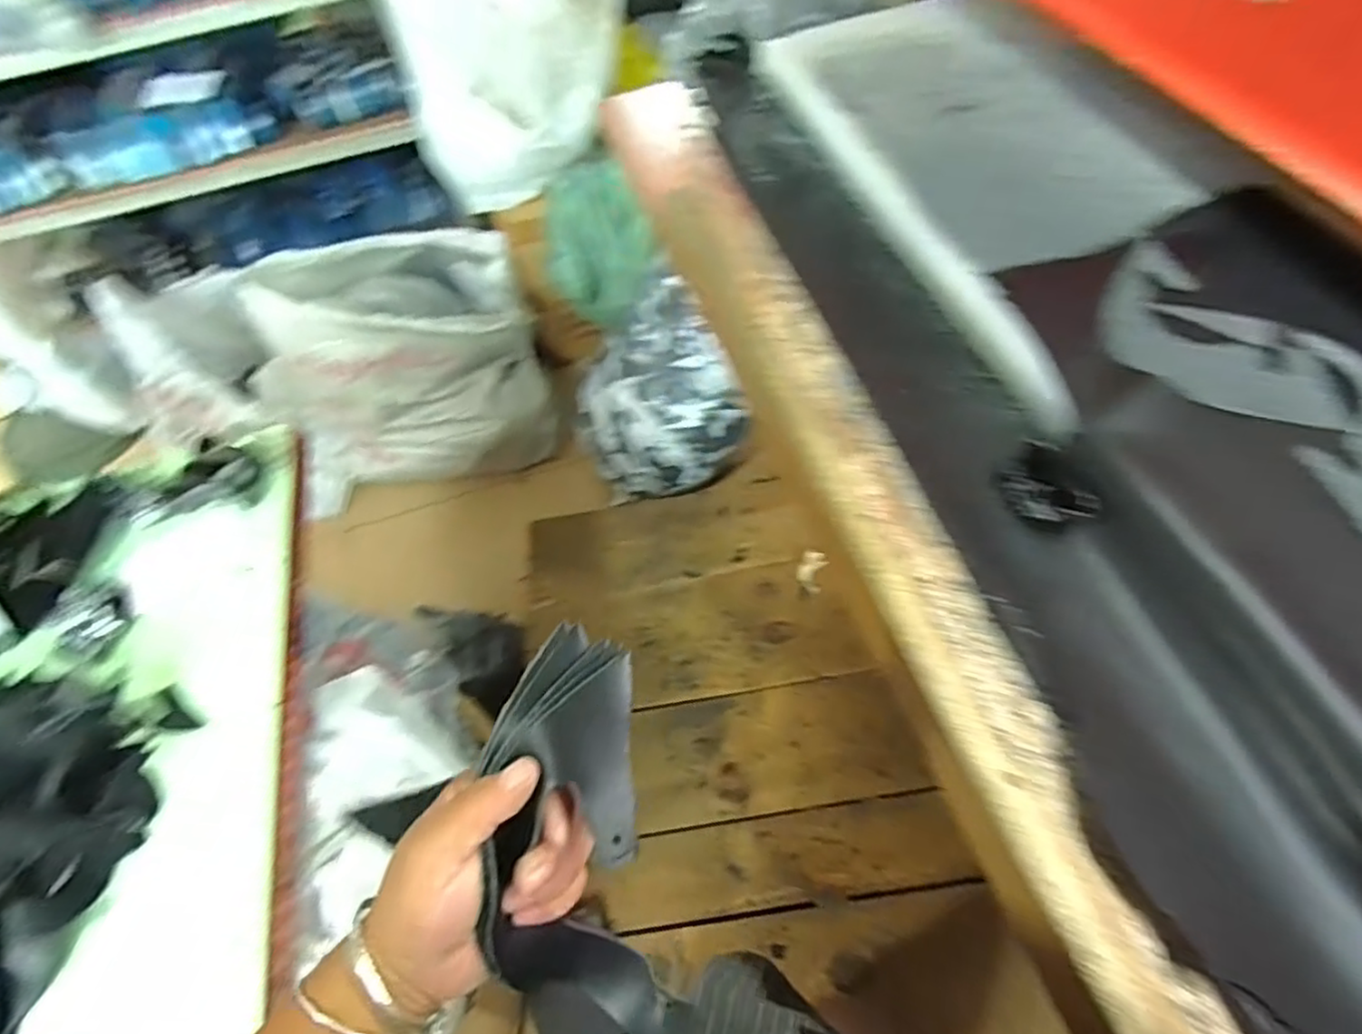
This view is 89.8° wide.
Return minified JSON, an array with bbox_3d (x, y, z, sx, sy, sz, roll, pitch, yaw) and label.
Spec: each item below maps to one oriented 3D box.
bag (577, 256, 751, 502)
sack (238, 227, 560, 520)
[{"bbox_3d":[-0.100,-0.307,1.650,0.309,0.408,0.444,-31,64,-13],"label":"bag"},{"bbox_3d":[-0.729,-0.400,1.794,0.725,0.581,0.475,-24,63,-9],"label":"sack"}]

